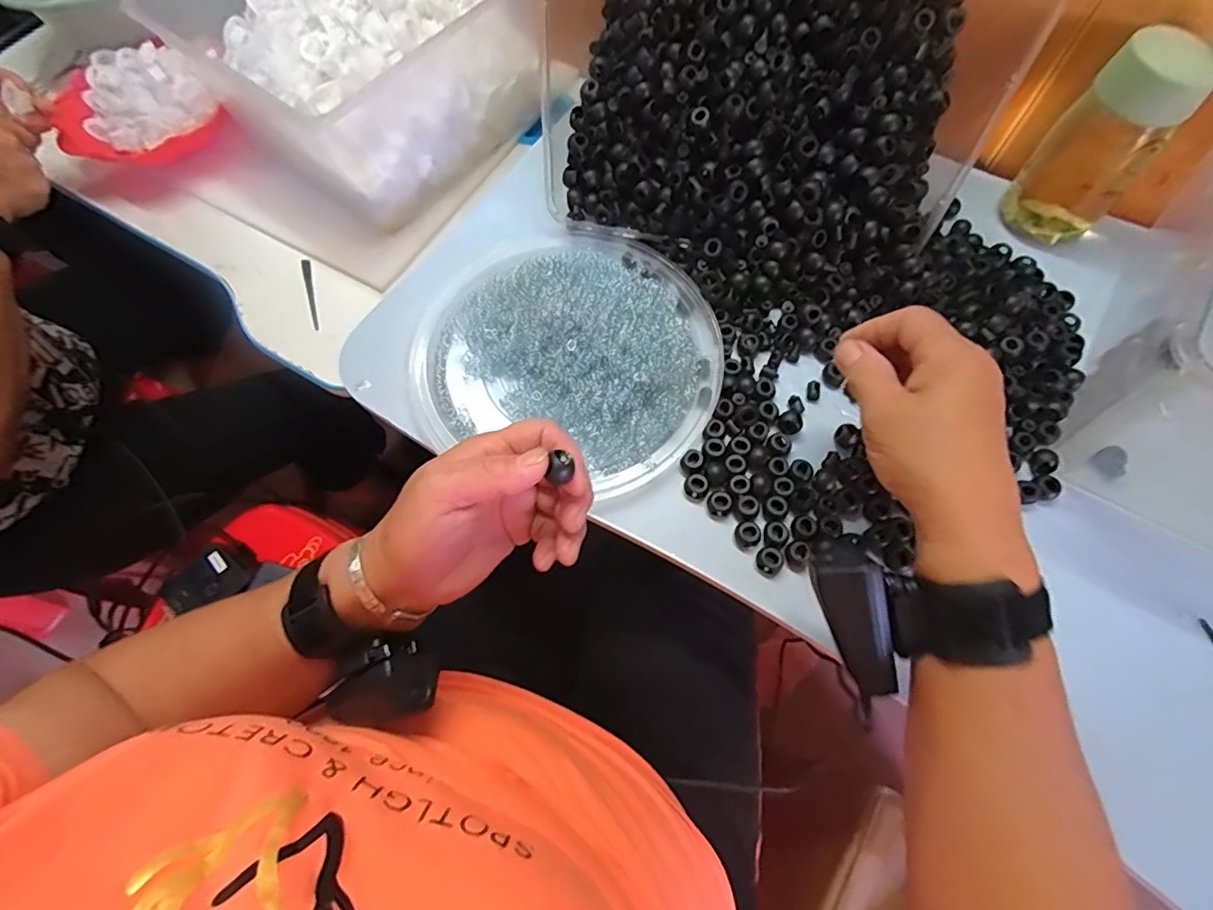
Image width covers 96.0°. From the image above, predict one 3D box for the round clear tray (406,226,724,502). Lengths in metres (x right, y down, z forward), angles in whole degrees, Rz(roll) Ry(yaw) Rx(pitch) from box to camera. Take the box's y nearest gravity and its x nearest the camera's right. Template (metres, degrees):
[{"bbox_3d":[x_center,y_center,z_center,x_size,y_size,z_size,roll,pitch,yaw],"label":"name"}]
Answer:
[{"bbox_3d":[-0.028,-0.094,0.420,0.230,0.045,0.214,-1,67,3],"label":"round clear tray"}]

